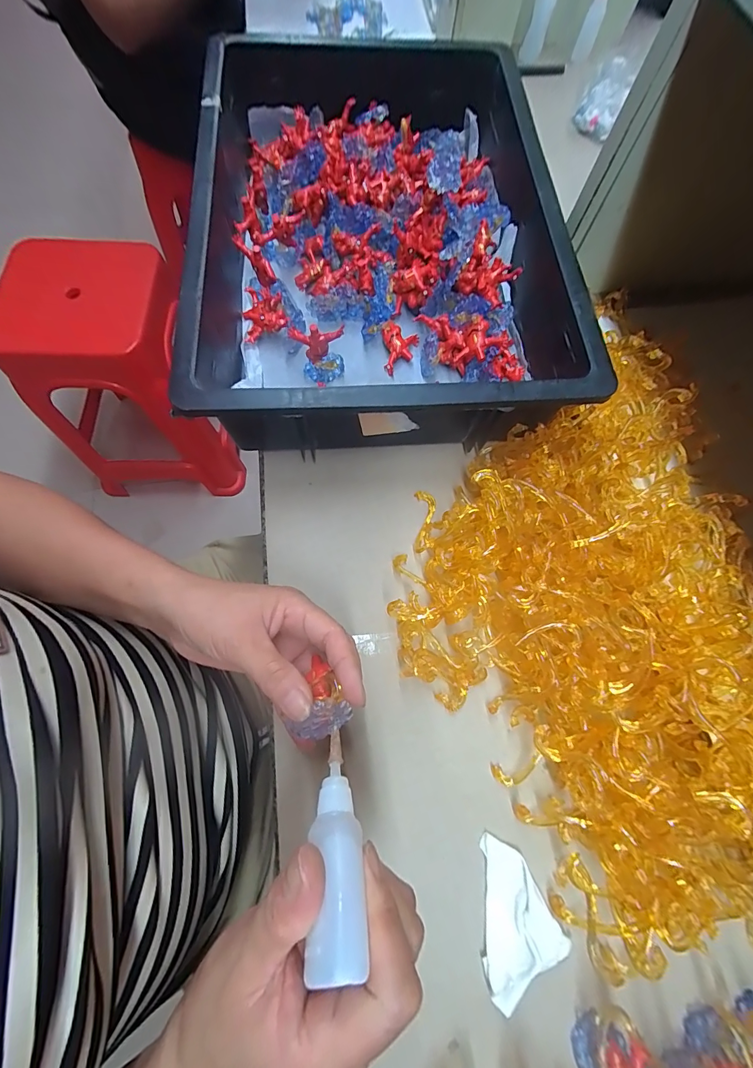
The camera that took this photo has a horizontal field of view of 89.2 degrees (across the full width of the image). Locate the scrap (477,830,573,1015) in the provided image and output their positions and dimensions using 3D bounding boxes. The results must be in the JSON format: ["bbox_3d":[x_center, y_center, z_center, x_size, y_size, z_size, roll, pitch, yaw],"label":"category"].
[{"bbox_3d":[0.081,0.243,0.245,0.055,0.013,0.072,-29,75,-8],"label":"scrap"}]

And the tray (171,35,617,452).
[{"bbox_3d":[0.001,-0.293,0.366,0.315,0.096,0.456,-4,73,-1],"label":"tray"}]

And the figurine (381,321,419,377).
[{"bbox_3d":[0.022,-0.179,0.369,0.035,0.020,0.045,6,73,2],"label":"figurine"}]

